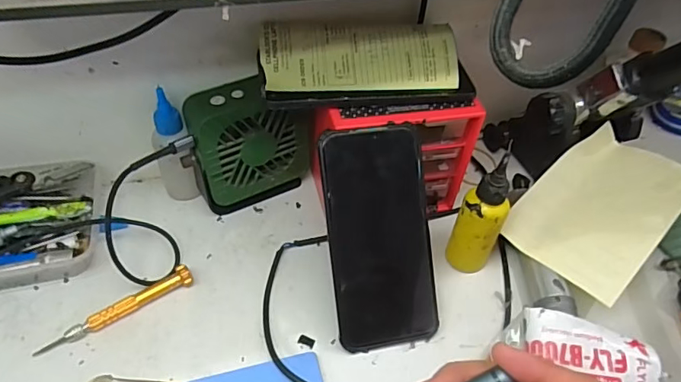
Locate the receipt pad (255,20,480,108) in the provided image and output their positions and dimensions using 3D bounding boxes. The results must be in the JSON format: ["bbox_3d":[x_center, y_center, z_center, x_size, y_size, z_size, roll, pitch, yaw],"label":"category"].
[{"bbox_3d":[0.020,-0.101,0.392,0.161,0.014,0.072,-6,76,-6],"label":"receipt pad"}]

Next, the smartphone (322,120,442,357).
[{"bbox_3d":[0.030,0.036,0.374,0.076,0.165,0.007,-7,4,-12],"label":"smartphone"}]

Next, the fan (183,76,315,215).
[{"bbox_3d":[-0.082,-0.037,0.438,0.097,0.112,0.045,-20,52,-22],"label":"fan"}]

